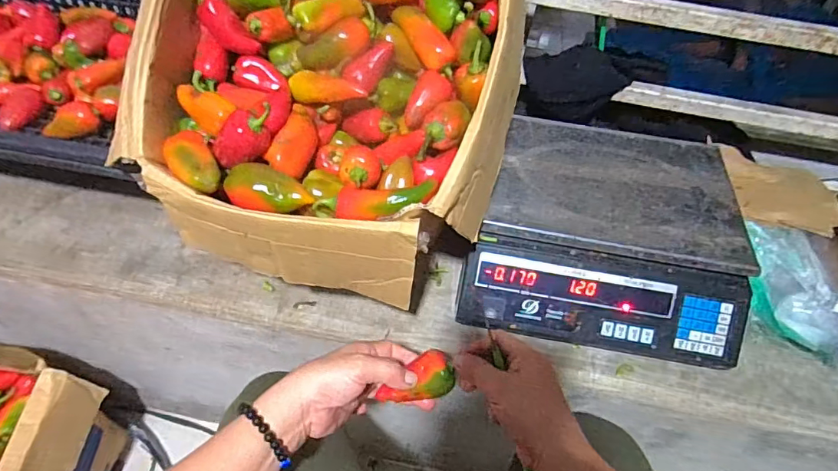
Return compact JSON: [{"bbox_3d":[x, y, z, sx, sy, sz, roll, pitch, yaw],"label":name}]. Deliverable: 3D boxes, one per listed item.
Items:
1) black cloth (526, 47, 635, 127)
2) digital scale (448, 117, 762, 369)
[{"bbox_3d":[0.233,-0.227,0.745,0.150,0.097,0.057,19,51,12],"label":"black cloth"},{"bbox_3d":[0.243,-0.013,0.649,0.327,0.102,0.302,10,50,4],"label":"digital scale"}]

